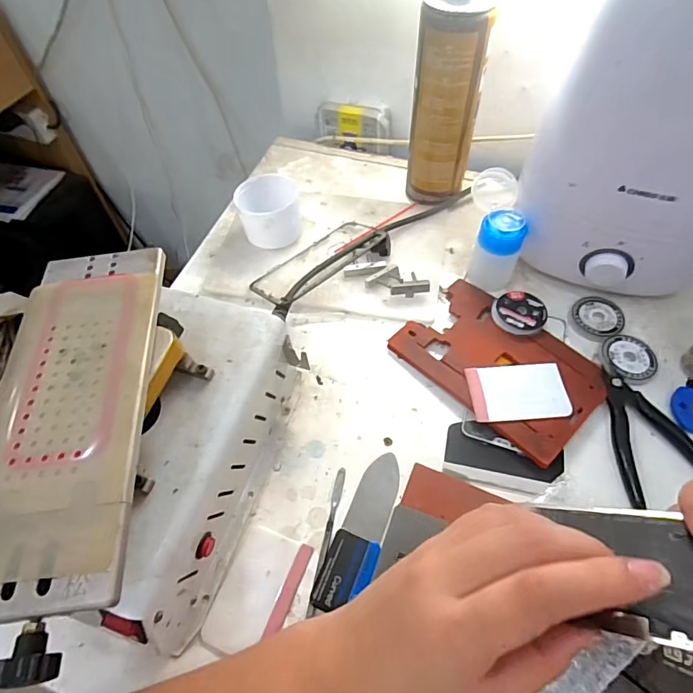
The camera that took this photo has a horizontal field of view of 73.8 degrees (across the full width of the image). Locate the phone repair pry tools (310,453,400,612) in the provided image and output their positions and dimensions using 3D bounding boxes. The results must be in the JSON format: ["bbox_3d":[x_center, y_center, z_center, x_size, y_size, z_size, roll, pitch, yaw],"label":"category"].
[{"bbox_3d":[0.012,0.134,0.341,0.033,0.006,0.116,17,60,14],"label":"phone repair pry tools"}]

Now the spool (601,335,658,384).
[{"bbox_3d":[0.252,0.010,0.409,0.045,0.007,0.050,15,60,13],"label":"spool"}]

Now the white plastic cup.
[{"bbox_3d":[-0.082,-0.145,0.499,0.063,0.056,0.065,-2,58,3],"label":"white plastic cup"}]

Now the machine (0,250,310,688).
[{"bbox_3d":[-0.136,0.062,0.307,0.132,0.153,0.228,13,59,12],"label":"machine"}]

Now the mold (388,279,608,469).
[{"bbox_3d":[0.136,0.014,0.414,0.107,0.009,0.169,-40,64,-20],"label":"mold"}]

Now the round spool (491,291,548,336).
[{"bbox_3d":[0.162,-0.032,0.434,0.047,0.010,0.044,-2,58,3],"label":"round spool"}]

